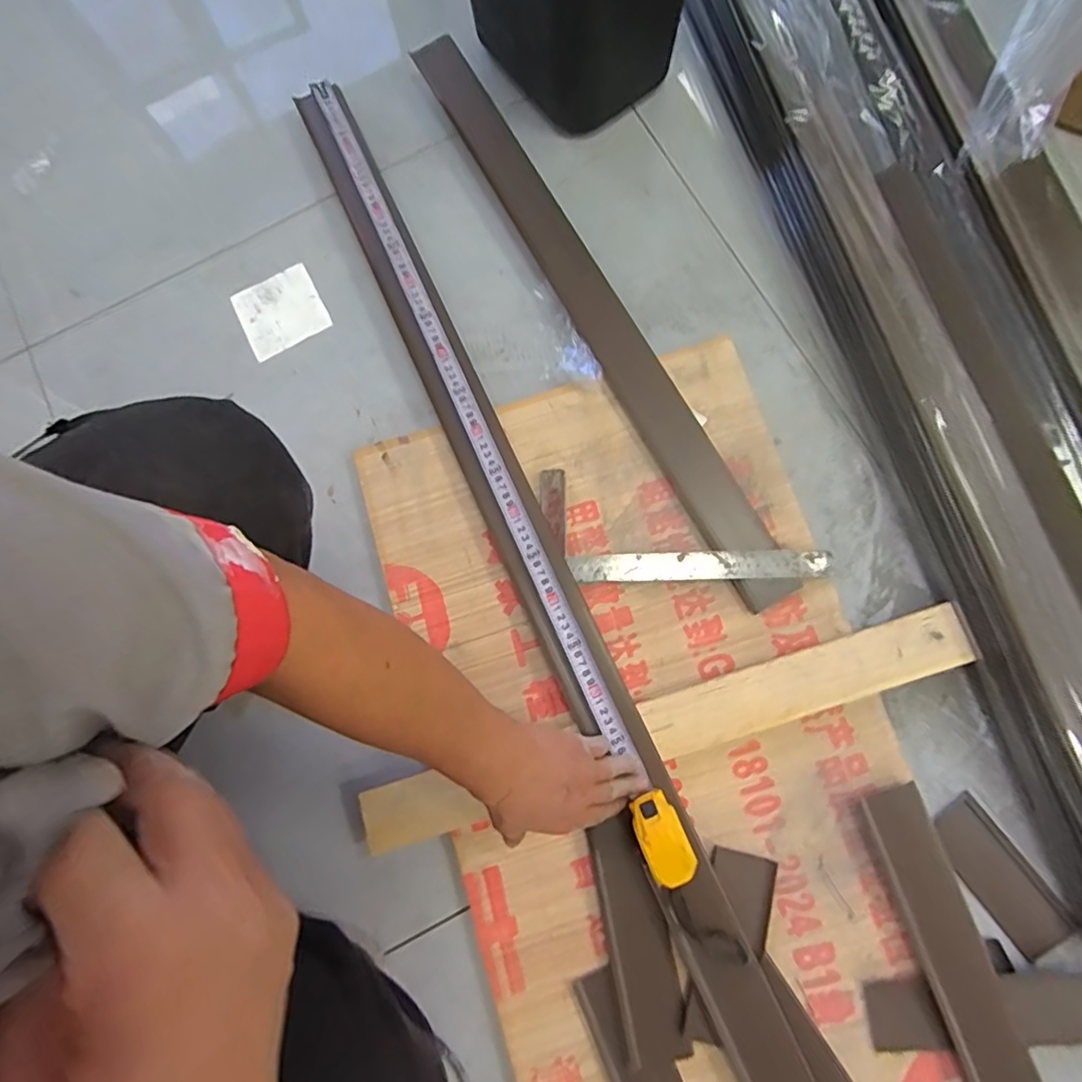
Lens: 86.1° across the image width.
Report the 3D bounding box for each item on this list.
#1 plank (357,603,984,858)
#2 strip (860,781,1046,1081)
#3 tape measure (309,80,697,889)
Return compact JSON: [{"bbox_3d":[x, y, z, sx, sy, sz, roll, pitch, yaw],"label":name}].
[{"bbox_3d":[0.123,0.183,0.564,0.607,0.023,0.064,-18,80,-2],"label":"plank"},{"bbox_3d":[0.412,0.490,0.493,0.065,0.020,0.534,-17,80,-2],"label":"strip"},{"bbox_3d":[-0.071,-0.124,0.619,0.037,0.055,0.942,-24,76,-3],"label":"tape measure"}]

